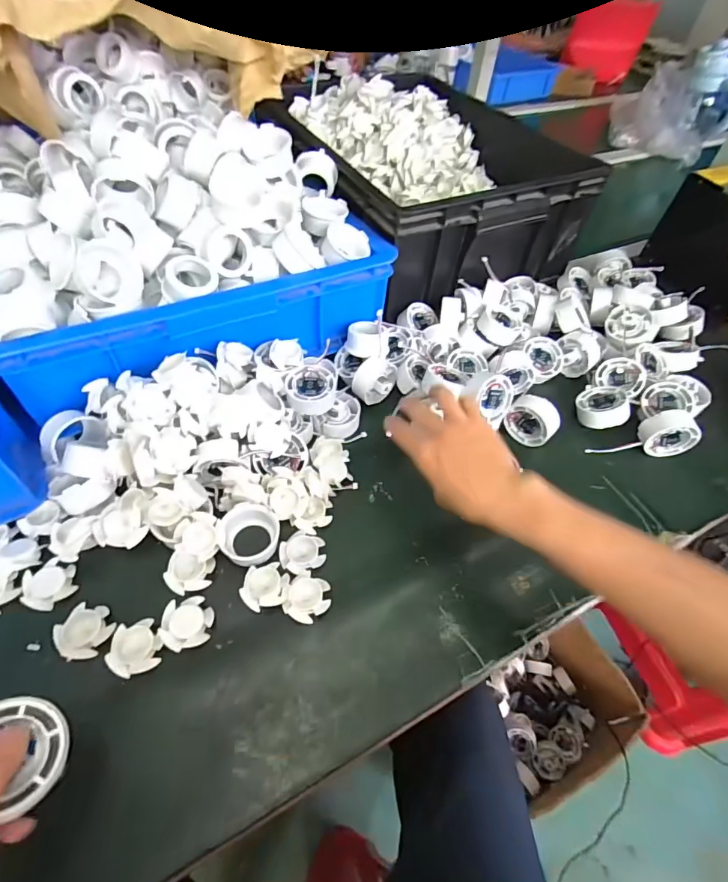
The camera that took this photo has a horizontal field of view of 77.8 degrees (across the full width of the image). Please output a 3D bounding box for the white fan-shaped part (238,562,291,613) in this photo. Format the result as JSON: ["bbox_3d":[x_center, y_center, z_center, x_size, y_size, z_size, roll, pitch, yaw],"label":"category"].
[{"bbox_3d":[-0.086,0.127,0.395,0.038,0.011,0.040,7,52,0],"label":"white fan-shaped part"}]

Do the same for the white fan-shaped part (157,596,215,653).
[{"bbox_3d":[-0.146,0.151,0.373,0.039,0.014,0.040,4,52,-2],"label":"white fan-shaped part"}]

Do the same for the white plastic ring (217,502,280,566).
[{"bbox_3d":[-0.105,0.086,0.416,0.052,0.024,0.054,3,52,-3],"label":"white plastic ring"}]

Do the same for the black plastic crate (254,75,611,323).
[{"bbox_3d":[0.077,-0.395,0.689,0.342,0.149,0.409,-21,57,-20],"label":"black plastic crate"}]

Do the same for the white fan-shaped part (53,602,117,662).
[{"bbox_3d":[-0.225,0.153,0.364,0.036,0.010,0.042,29,55,16],"label":"white fan-shaped part"}]

